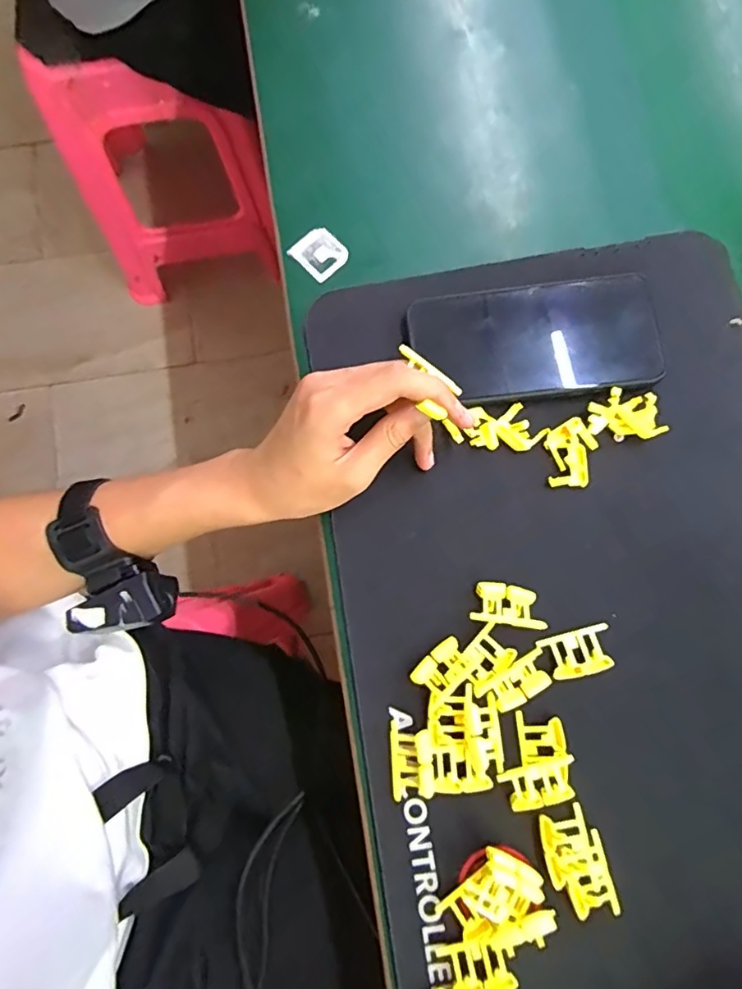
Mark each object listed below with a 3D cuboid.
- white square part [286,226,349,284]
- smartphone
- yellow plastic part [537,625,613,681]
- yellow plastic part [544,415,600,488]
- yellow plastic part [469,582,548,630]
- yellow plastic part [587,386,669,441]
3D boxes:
[{"bbox_3d":[-0.038,-0.179,0.404,0.035,0.004,0.035,-41,83,-7],"label":"white square part"},{"bbox_3d":[0.110,-0.102,0.370,0.160,0.006,0.080,-6,81,6],"label":"smartphone"},{"bbox_3d":[0.127,0.097,0.333,0.043,0.005,0.026,-14,80,-3],"label":"yellow plastic part"},{"bbox_3d":[0.130,-0.028,0.358,0.031,0.006,0.045,5,80,1],"label":"yellow plastic part"},{"bbox_3d":[0.084,0.068,0.336,0.042,0.012,0.025,9,80,1],"label":"yellow plastic part"},{"bbox_3d":[0.167,-0.052,0.355,0.049,0.016,0.027,6,80,1],"label":"yellow plastic part"}]

